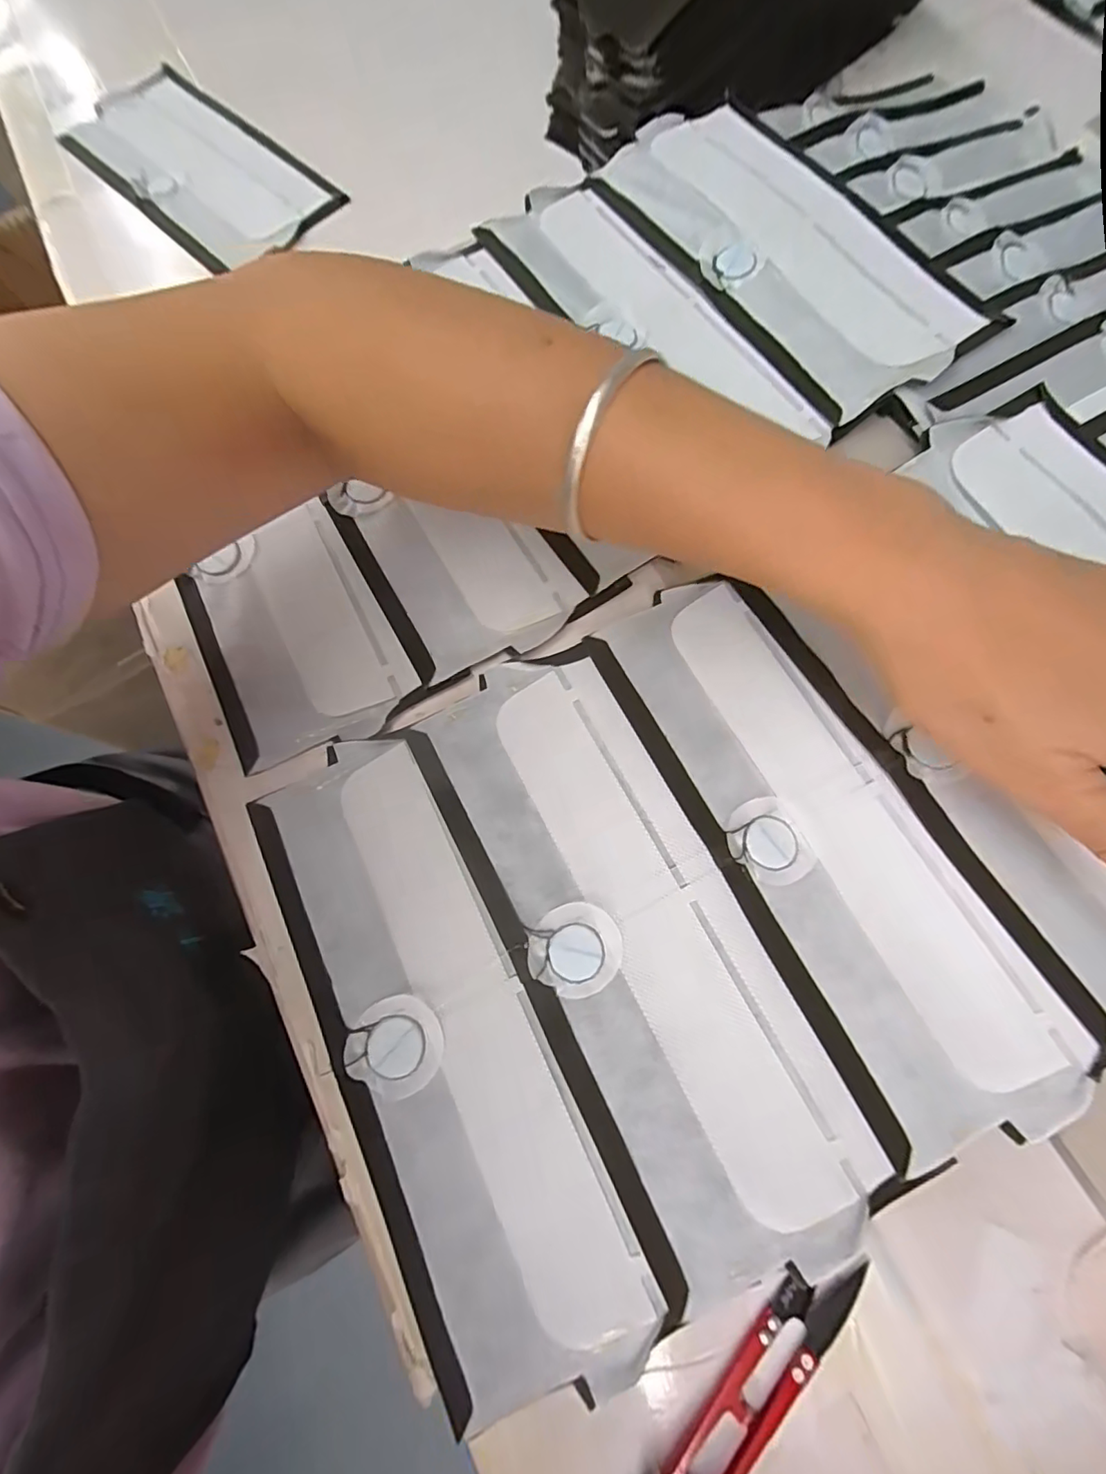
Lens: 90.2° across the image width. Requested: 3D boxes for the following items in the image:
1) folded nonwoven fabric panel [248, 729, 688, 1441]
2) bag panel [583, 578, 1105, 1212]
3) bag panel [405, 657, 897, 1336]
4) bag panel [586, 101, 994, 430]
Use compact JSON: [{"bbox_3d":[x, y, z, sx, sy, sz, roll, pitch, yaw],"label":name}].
[{"bbox_3d":[-0.043,0.110,0.212,0.084,0.006,0.233,-27,75,-5],"label":"folded nonwoven fabric panel"},{"bbox_3d":[0.105,0.037,0.224,0.083,0.007,0.233,-27,75,-5],"label":"bag panel"},{"bbox_3d":[0.027,0.076,0.217,0.090,0.006,0.232,-27,75,-5],"label":"bag panel"},{"bbox_3d":[0.126,-0.272,0.305,0.105,0.017,0.225,-30,75,-6],"label":"bag panel"}]

